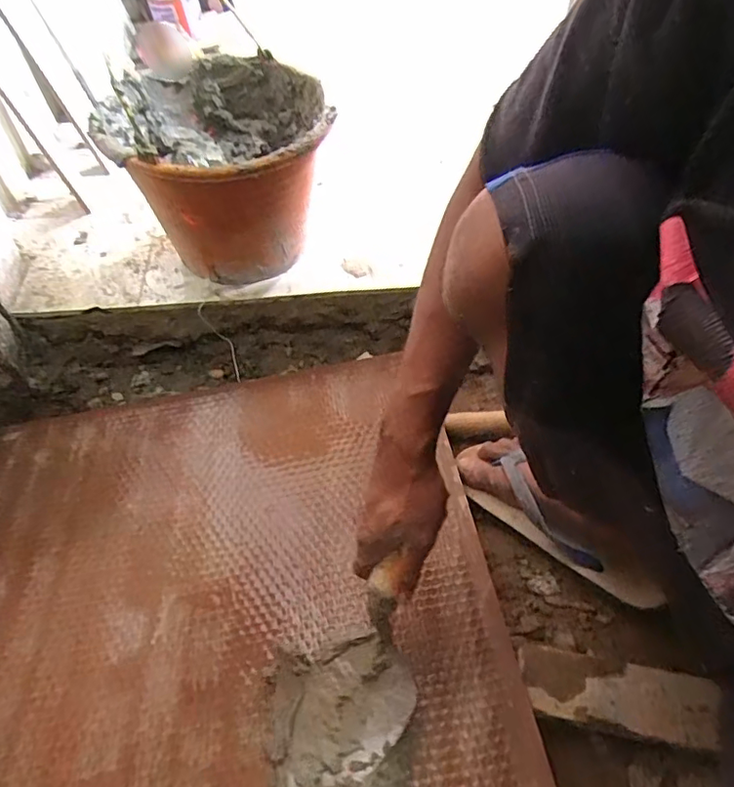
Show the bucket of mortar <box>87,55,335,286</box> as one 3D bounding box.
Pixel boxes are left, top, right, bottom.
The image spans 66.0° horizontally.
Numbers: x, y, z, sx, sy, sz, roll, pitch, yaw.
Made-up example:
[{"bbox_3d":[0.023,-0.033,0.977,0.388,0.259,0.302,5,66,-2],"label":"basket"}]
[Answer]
[{"bbox_3d":[-0.175,-0.286,0.738,0.250,0.201,0.271,0,52,0],"label":"bucket of mortar"}]

